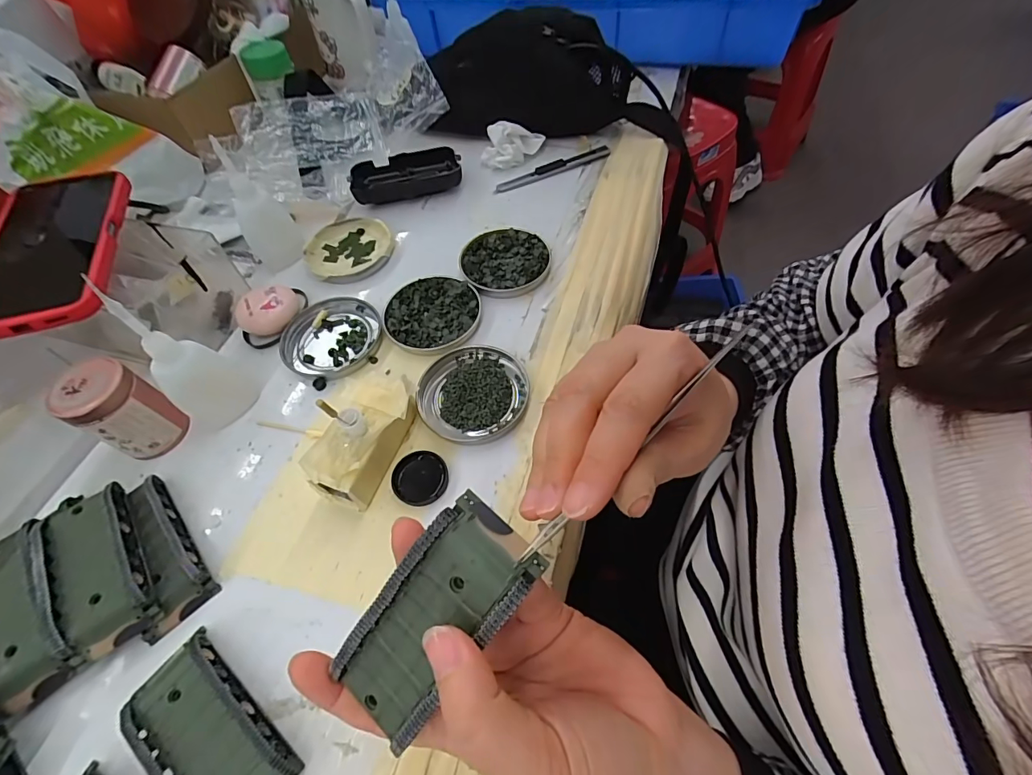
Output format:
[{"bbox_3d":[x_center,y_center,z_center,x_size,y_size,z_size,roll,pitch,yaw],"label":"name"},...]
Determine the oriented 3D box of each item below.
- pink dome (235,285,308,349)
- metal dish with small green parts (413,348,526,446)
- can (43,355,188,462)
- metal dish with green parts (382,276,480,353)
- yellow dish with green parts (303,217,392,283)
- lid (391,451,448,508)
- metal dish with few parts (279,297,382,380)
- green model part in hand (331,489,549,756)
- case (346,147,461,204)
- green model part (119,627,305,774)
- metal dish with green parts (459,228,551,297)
[{"bbox_3d":[-0.203,-0.063,0.374,0.058,0.022,0.042,-36,63,-18],"label":"pink dome"},{"bbox_3d":[-0.031,0.003,0.325,0.076,0.010,0.075,-1,58,2],"label":"metal dish with small green parts"},{"bbox_3d":[-0.263,0.016,0.304,0.039,0.064,0.042,-1,58,2],"label":"can"},{"bbox_3d":[-0.068,-0.061,0.368,0.075,0.008,0.074,-1,58,2],"label":"metal dish with green parts"},{"bbox_3d":[-0.156,-0.129,0.422,0.079,0.011,0.077,-3,57,4],"label":"yellow dish with green parts"},{"bbox_3d":[-0.063,0.058,0.293,0.037,0.007,0.034,-1,58,2],"label":"lid"},{"bbox_3d":[-0.150,-0.040,0.366,0.073,0.010,0.078,-1,58,2],"label":"metal dish with few parts"},{"bbox_3d":[-0.034,0.090,0.173,0.043,0.020,0.093,42,101,25],"label":"green model part in hand"},{"bbox_3d":[-0.113,-0.218,0.463,0.110,0.021,0.053,-11,56,-1],"label":"case"},{"bbox_3d":[-0.154,0.172,0.223,0.095,0.018,0.045,34,66,22],"label":"green model part"},{"bbox_3d":[-0.010,-0.111,0.395,0.075,0.009,0.074,-1,58,2],"label":"metal dish with green parts"}]

